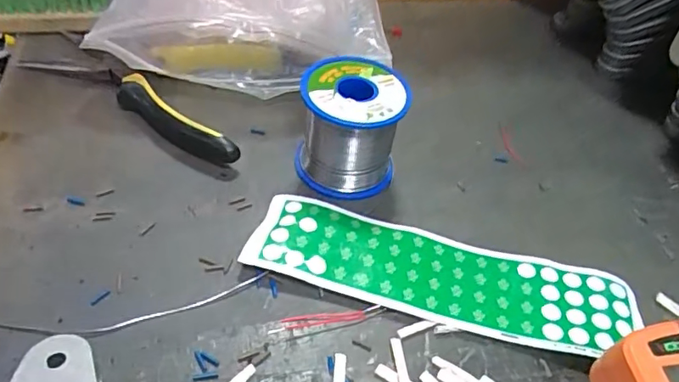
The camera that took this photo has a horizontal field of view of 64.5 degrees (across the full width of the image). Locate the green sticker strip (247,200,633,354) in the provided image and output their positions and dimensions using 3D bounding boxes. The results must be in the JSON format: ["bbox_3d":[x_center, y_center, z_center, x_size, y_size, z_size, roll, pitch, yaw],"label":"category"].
[{"bbox_3d":[0.057,0.047,0.307,0.212,0.007,0.059,15,45,5],"label":"green sticker strip"}]

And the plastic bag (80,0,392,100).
[{"bbox_3d":[-0.066,-0.143,0.407,0.202,0.096,0.140,2,46,-5],"label":"plastic bag"}]

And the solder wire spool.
[{"bbox_3d":[0.007,-0.041,0.344,0.063,0.063,0.060,6,46,-2],"label":"solder wire spool"}]

